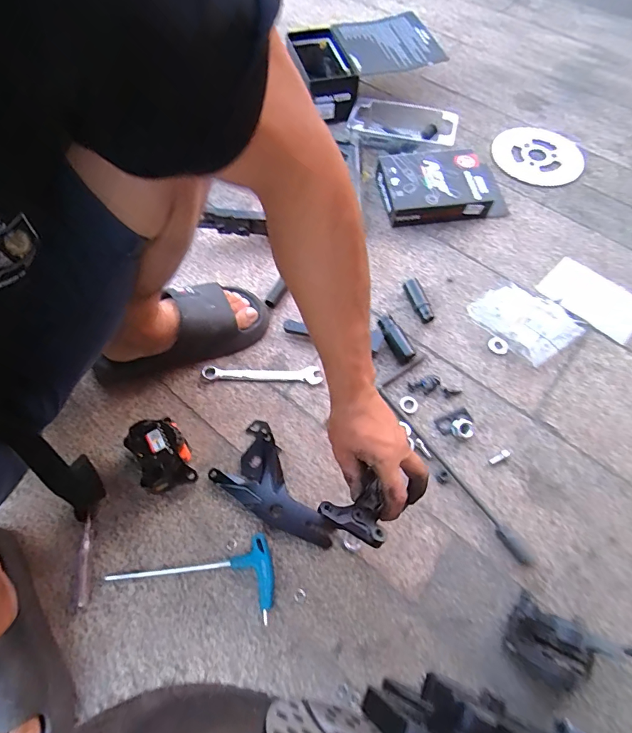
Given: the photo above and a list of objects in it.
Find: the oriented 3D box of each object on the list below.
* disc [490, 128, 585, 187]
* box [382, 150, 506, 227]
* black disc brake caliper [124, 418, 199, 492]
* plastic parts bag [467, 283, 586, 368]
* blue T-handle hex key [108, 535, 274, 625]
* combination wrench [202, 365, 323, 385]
[{"bbox_3d":[0.454,-0.434,0.827,0.178,0.007,0.178,0,64,0],"label":"disc"},{"bbox_3d":[0.231,-0.331,0.737,0.226,0.050,0.147,-5,64,-2],"label":"box"},{"bbox_3d":[-0.193,0.111,0.508,0.062,0.072,0.082,-24,66,-12],"label":"black disc brake caliper"},{"bbox_3d":[0.330,-0.076,0.636,0.122,0.020,0.139,-35,69,-16],"label":"plastic parts bag"},{"bbox_3d":[-0.144,0.261,0.468,0.190,0.014,0.088,-10,64,-5],"label":"blue T-handle hex key"},{"bbox_3d":[-0.080,0.010,0.596,0.170,0.006,0.025,3,64,1],"label":"combination wrench"}]

